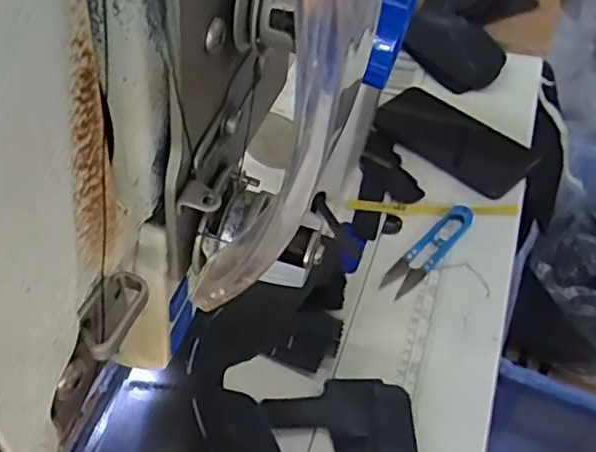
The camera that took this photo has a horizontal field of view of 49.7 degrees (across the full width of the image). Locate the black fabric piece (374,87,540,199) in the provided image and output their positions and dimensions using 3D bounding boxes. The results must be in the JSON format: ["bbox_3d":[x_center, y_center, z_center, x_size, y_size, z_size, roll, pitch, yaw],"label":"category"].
[{"bbox_3d":[0.153,-0.088,0.640,0.080,0.009,0.161,-37,56,-28],"label":"black fabric piece"}]

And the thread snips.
[{"bbox_3d":[0.113,0.019,0.551,0.028,0.009,0.116,33,56,28],"label":"thread snips"}]

